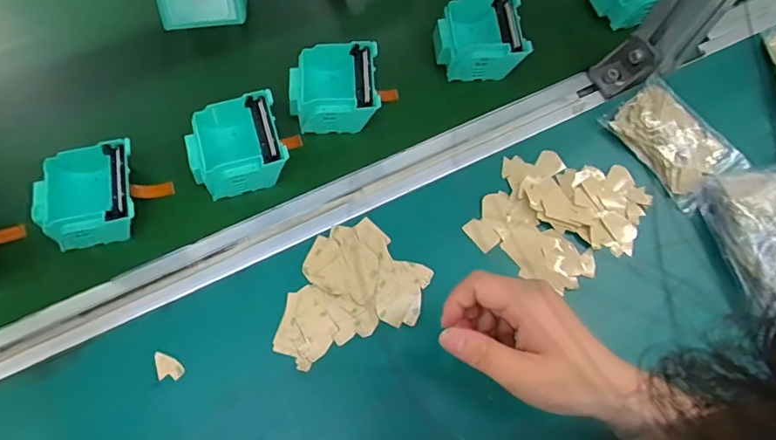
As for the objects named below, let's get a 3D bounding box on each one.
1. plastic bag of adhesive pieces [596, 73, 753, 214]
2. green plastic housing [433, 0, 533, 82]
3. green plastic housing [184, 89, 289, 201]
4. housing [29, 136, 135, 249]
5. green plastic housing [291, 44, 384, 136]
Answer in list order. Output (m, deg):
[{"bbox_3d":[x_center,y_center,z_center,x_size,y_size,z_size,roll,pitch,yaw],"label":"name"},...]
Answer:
[{"bbox_3d":[0.253,-0.072,0.444,0.066,0.025,0.108,-33,74,-13],"label":"plastic bag of adhesive pieces"},{"bbox_3d":[0.087,-0.173,0.485,0.079,0.045,0.071,-7,70,-4],"label":"green plastic housing"},{"bbox_3d":[-0.130,-0.064,0.432,0.078,0.035,0.080,-14,70,-7],"label":"green plastic housing"},{"bbox_3d":[-0.243,-0.018,0.410,0.075,0.040,0.075,-14,70,-7],"label":"housing"},{"bbox_3d":[-0.049,-0.118,0.460,0.078,0.042,0.073,-3,69,-3],"label":"green plastic housing"}]

